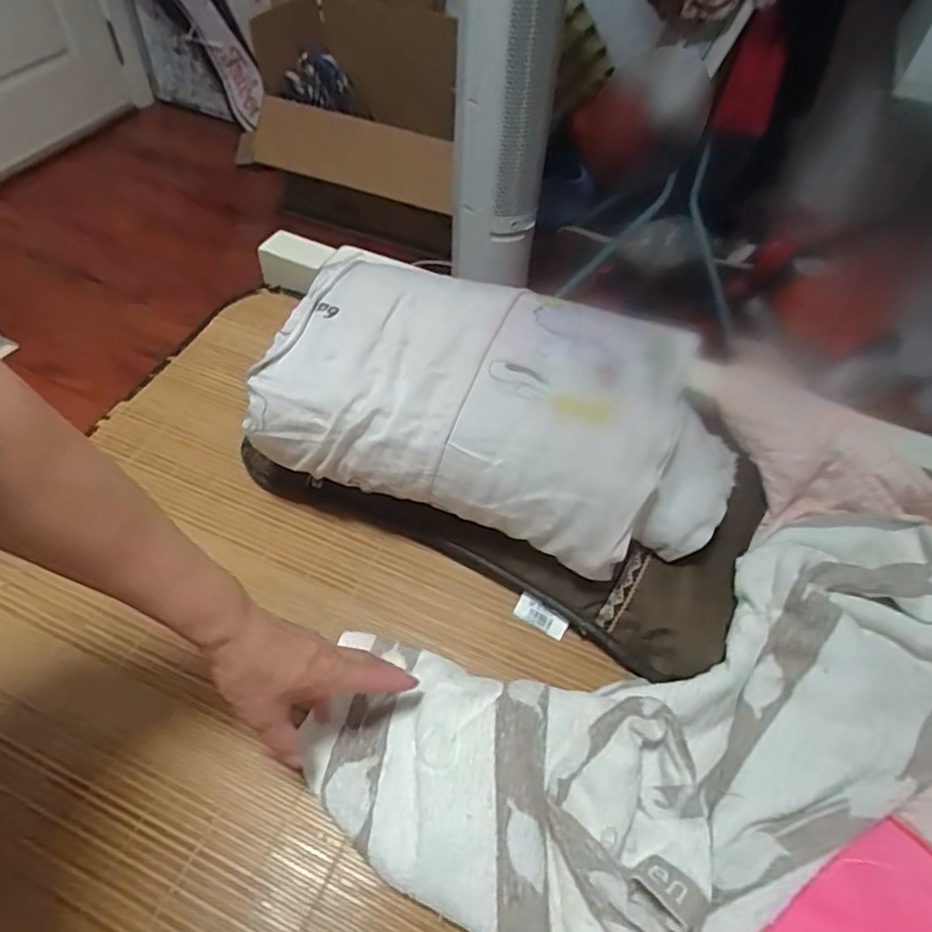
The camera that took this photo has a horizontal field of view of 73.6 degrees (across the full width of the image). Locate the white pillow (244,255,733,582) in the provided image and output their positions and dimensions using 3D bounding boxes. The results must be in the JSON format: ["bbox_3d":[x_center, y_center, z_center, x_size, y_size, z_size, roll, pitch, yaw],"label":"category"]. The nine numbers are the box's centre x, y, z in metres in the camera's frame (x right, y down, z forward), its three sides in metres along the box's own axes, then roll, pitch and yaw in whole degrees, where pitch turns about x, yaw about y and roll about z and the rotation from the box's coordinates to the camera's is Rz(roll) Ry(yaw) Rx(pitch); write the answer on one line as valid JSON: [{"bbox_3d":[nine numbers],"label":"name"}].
[{"bbox_3d":[0.034,-0.064,0.590,0.438,0.103,0.231,18,53,10],"label":"white pillow"}]

